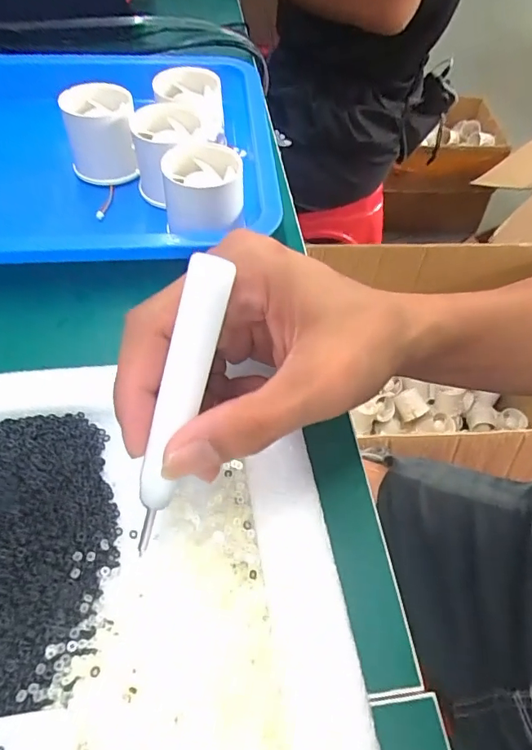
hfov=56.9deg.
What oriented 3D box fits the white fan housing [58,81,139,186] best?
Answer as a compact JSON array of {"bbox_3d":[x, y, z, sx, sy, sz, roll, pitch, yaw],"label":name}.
[{"bbox_3d":[-0.120,-0.175,0.362,0.049,0.051,0.058,-13,56,-11],"label":"white fan housing"}]

